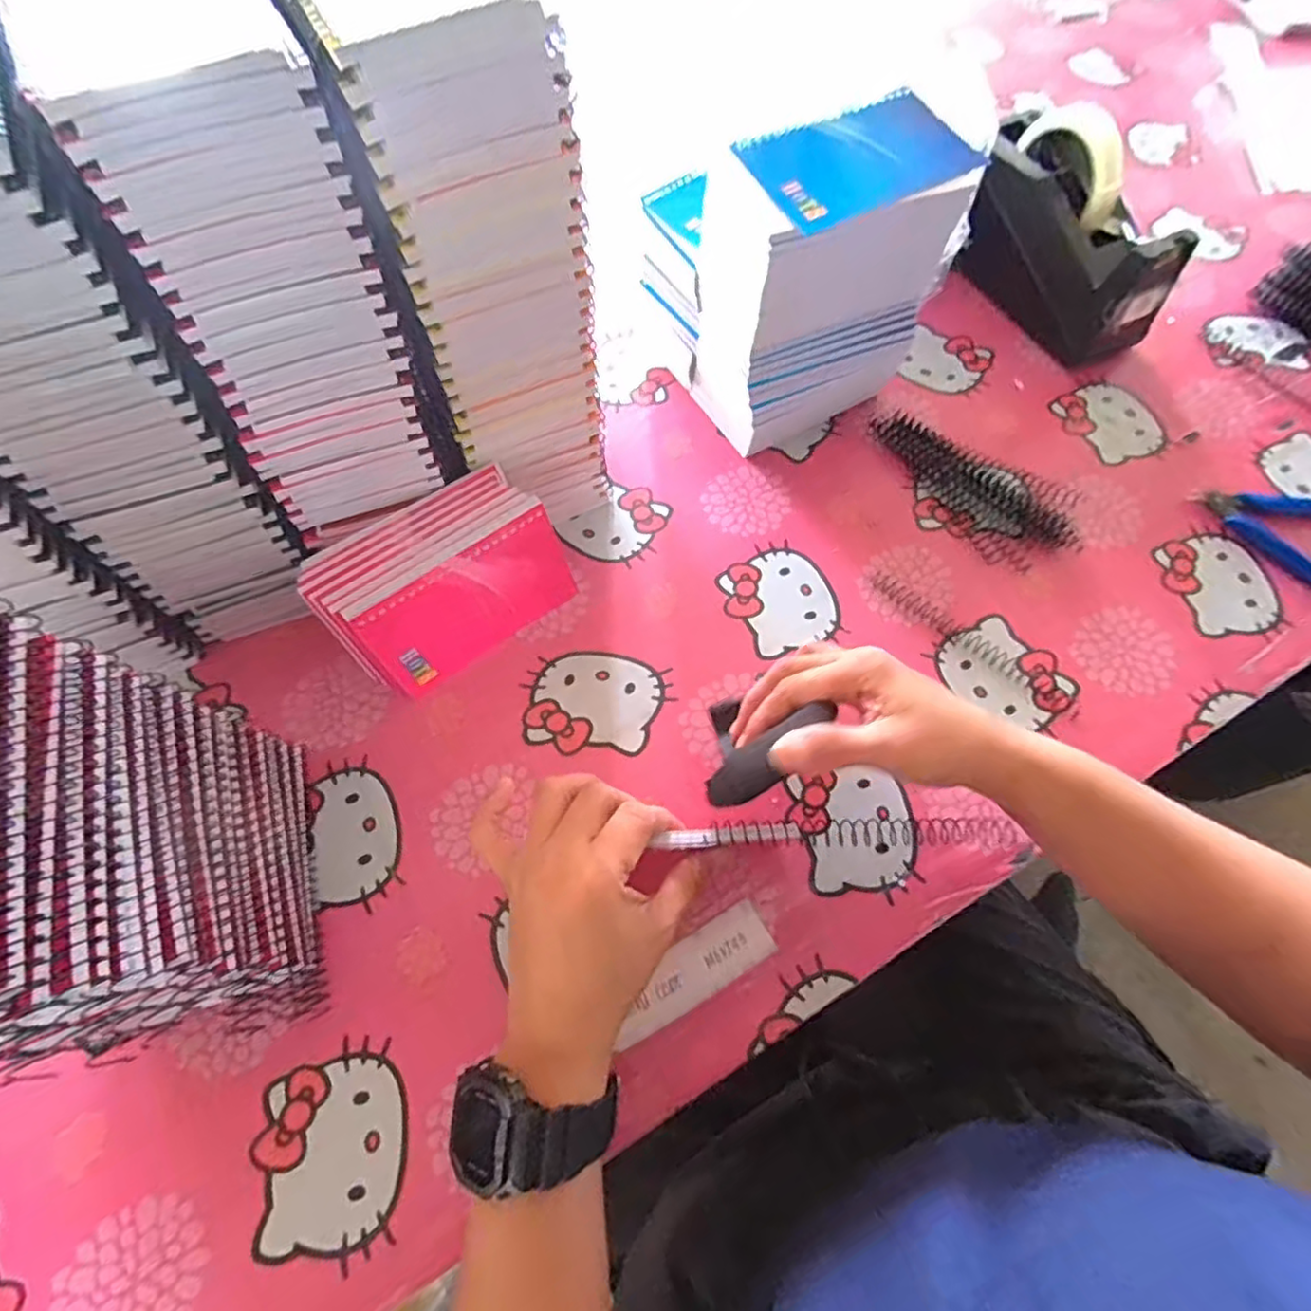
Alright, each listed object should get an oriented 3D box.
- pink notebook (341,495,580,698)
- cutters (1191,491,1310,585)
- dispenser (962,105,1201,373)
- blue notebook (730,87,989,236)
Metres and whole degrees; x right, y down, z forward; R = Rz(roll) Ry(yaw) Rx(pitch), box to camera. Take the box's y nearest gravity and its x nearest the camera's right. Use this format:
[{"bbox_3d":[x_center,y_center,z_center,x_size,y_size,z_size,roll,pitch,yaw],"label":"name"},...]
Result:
[{"bbox_3d":[-0.114,-0.035,0.408,0.129,0.078,0.007,-35,50,-15],"label":"pink notebook"},{"bbox_3d":[0.448,-0.089,0.465,0.110,0.011,0.086,22,66,11],"label":"cutters"},{"bbox_3d":[0.327,-0.342,0.526,0.072,0.122,0.191,-31,67,-13],"label":"dispenser"},{"bbox_3d":[0.117,-0.287,0.373,0.131,0.013,0.071,-26,82,-15],"label":"blue notebook"}]

